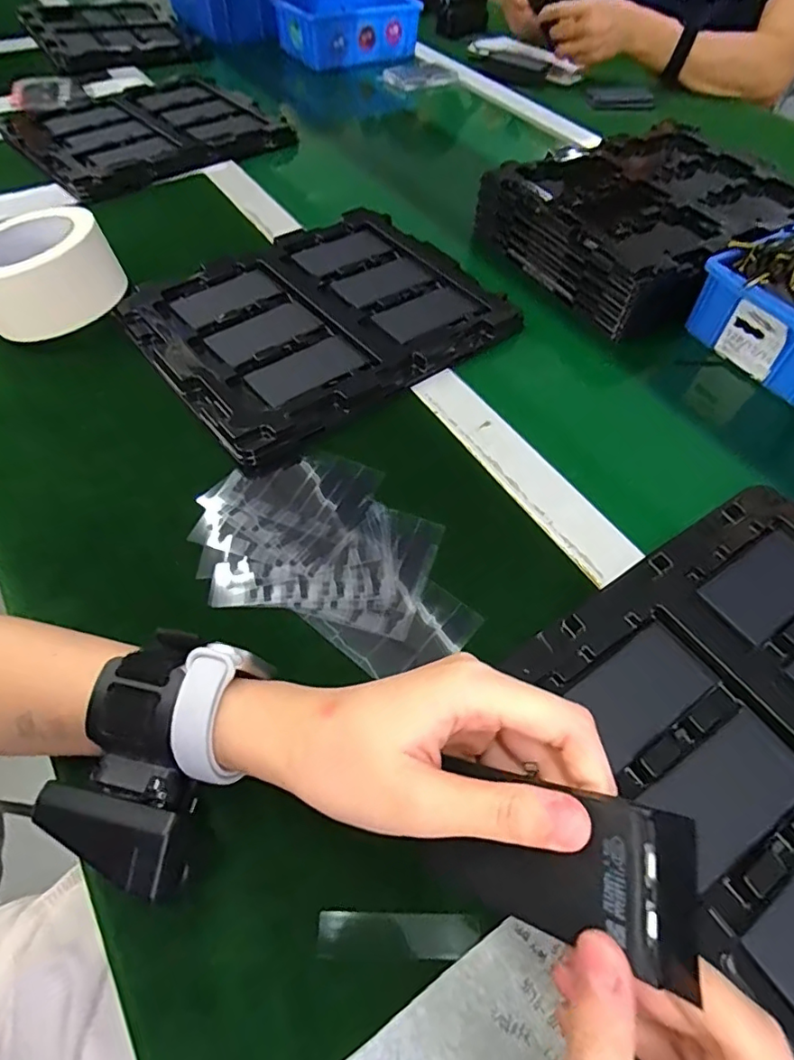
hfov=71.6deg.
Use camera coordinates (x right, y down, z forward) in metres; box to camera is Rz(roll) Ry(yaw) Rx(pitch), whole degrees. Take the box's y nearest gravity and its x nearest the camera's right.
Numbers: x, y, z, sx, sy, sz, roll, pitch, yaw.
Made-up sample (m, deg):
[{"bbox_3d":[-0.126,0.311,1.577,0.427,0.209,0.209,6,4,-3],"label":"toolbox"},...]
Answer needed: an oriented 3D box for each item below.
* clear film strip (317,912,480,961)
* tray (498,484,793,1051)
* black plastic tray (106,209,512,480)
[{"bbox_3d":[0.001,0.175,0.237,0.068,0.004,0.016,1,56,-1],"label":"clear film strip"},{"bbox_3d":[0.216,0.095,0.292,0.250,0.009,0.218,-29,62,-20],"label":"tray"},{"bbox_3d":[-0.063,-0.184,0.470,0.276,0.019,0.223,-34,64,-22],"label":"black plastic tray"}]

